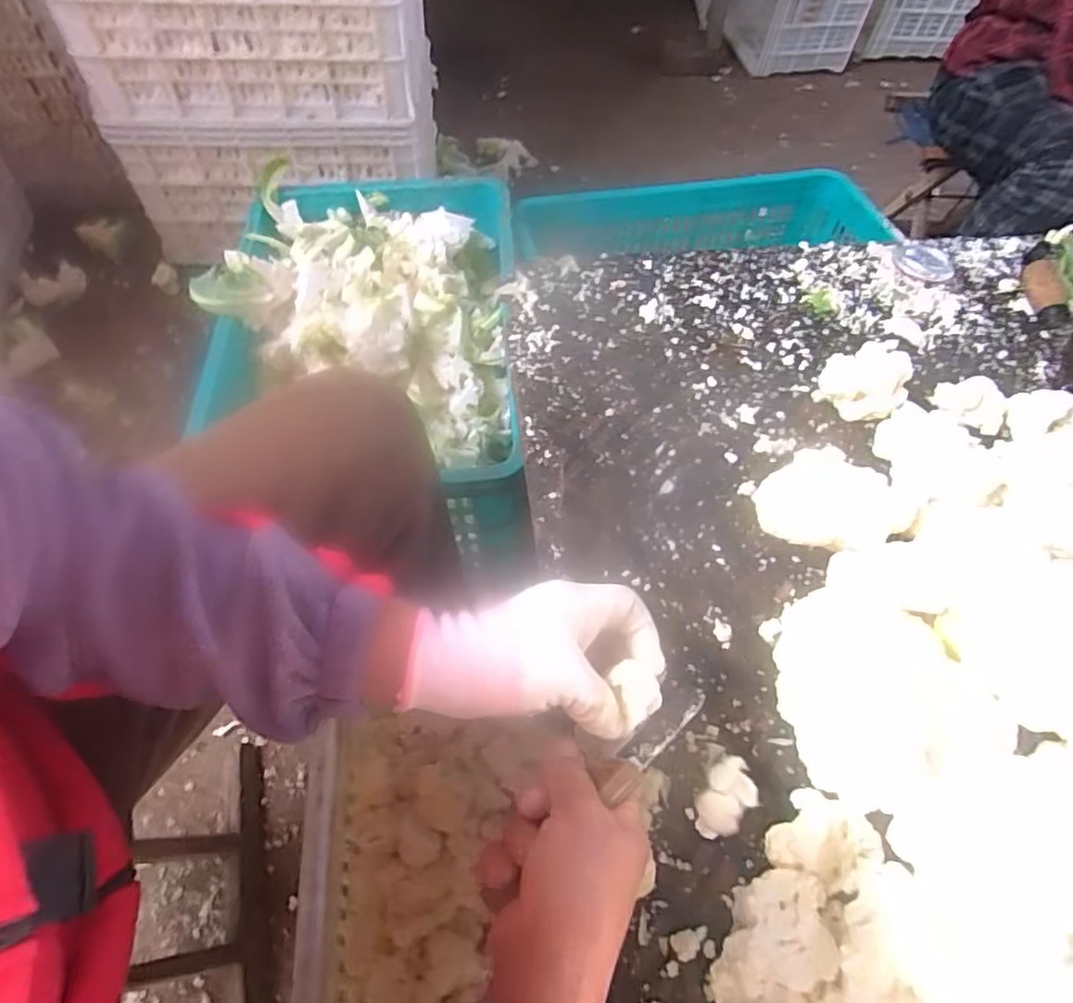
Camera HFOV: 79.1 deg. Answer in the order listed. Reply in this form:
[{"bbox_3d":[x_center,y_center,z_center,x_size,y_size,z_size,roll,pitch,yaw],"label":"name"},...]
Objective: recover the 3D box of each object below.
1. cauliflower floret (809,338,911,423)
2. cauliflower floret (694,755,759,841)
[{"bbox_3d":[0.284,-0.102,0.564,0.067,0.054,0.058,33,61,18],"label":"cauliflower floret"},{"bbox_3d":[0.111,0.176,0.386,0.029,0.030,0.041,39,63,22],"label":"cauliflower floret"}]

